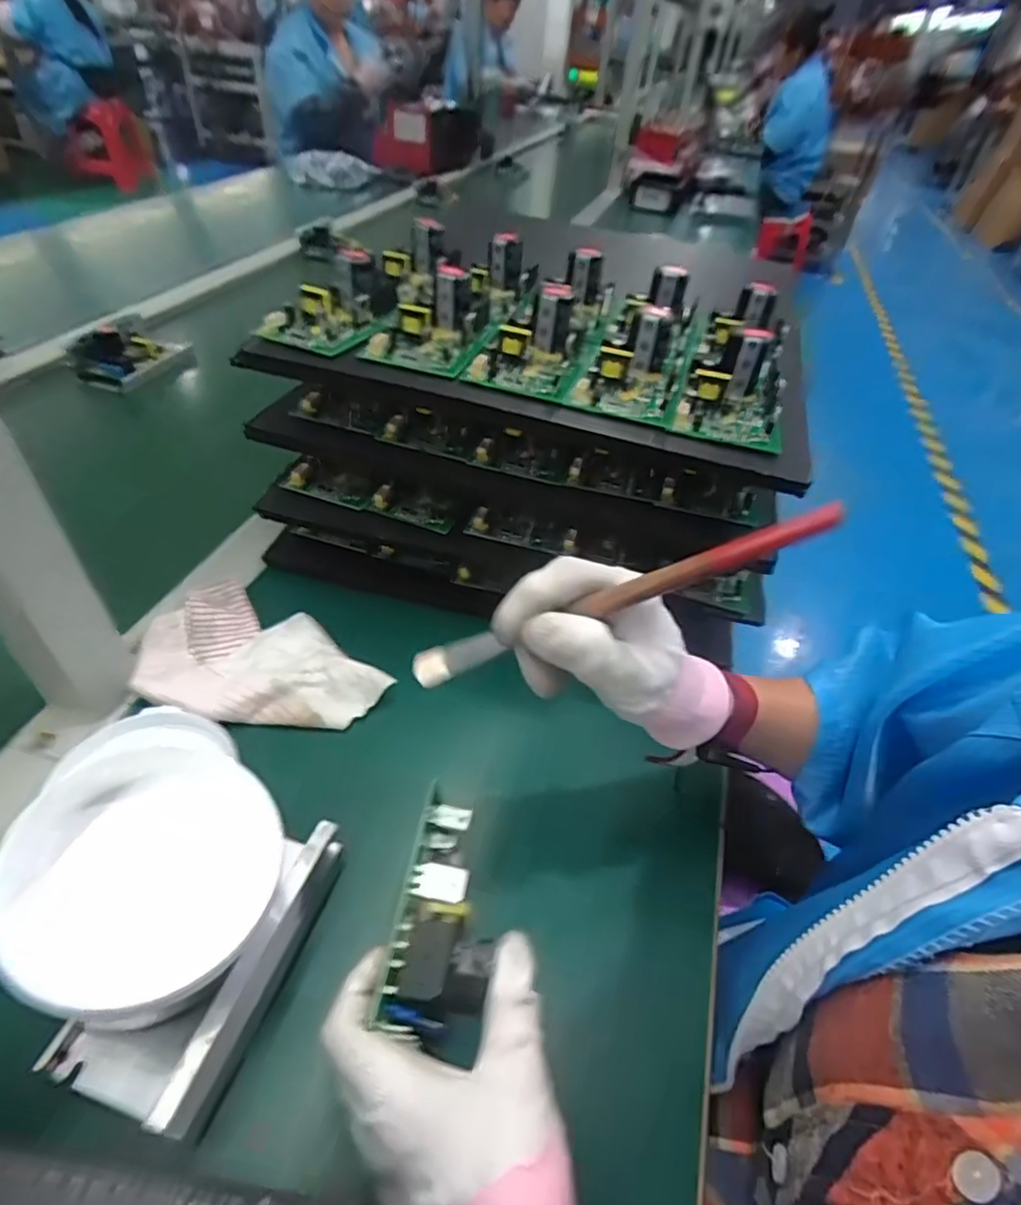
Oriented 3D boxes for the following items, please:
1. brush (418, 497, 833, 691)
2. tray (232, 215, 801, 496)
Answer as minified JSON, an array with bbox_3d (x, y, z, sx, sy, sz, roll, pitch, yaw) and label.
[{"bbox_3d":[0.042,0.000,0.262,0.191,0.010,0.015,-21,48,16],"label":"brush"},{"bbox_3d":[0.025,-0.221,0.466,0.387,0.048,0.272,13,45,7],"label":"tray"}]

